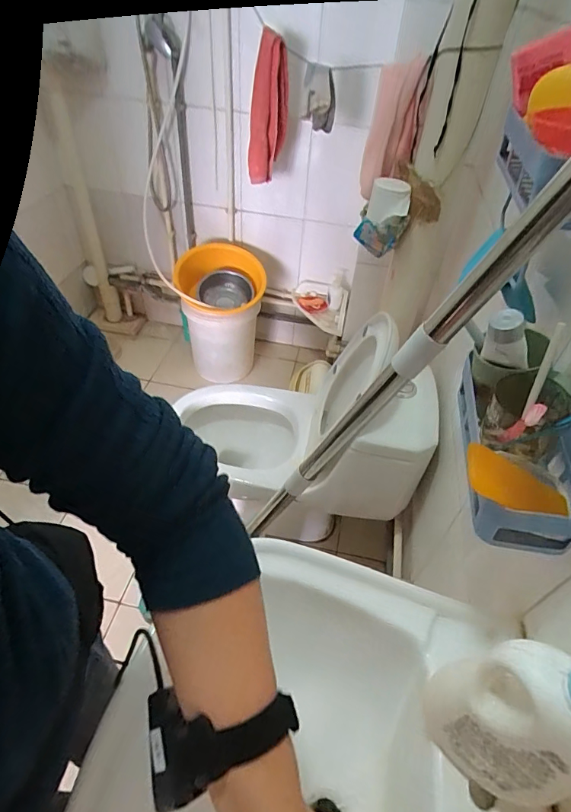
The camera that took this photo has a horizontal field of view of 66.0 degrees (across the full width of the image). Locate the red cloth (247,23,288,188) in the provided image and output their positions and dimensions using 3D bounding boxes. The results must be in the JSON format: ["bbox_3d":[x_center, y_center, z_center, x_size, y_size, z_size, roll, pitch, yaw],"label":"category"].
[{"bbox_3d":[-0.051,-0.853,1.301,0.075,0.434,0.126,-9,74,-13],"label":"red cloth"}]

